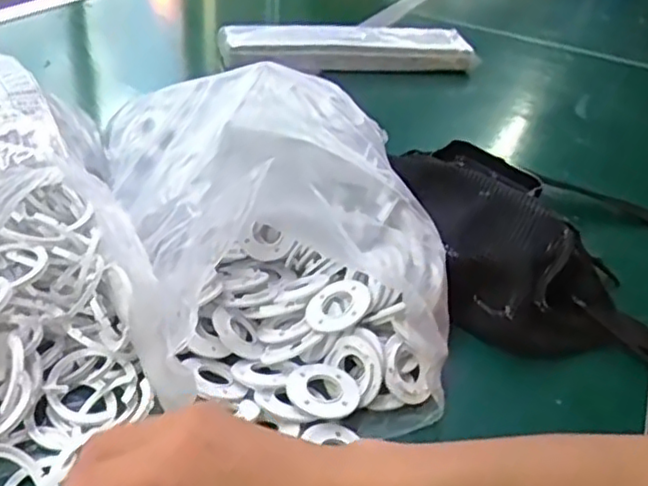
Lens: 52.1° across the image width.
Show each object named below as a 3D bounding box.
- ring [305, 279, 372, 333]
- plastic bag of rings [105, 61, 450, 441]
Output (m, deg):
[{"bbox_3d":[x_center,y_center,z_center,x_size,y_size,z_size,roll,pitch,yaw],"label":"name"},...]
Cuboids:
[{"bbox_3d":[0.009,0.041,0.442,0.044,0.006,0.039,-25,42,-2],"label":"ring"},{"bbox_3d":[-0.044,-0.021,0.494,0.200,0.140,0.338,-9,37,-20],"label":"plastic bag of rings"}]

